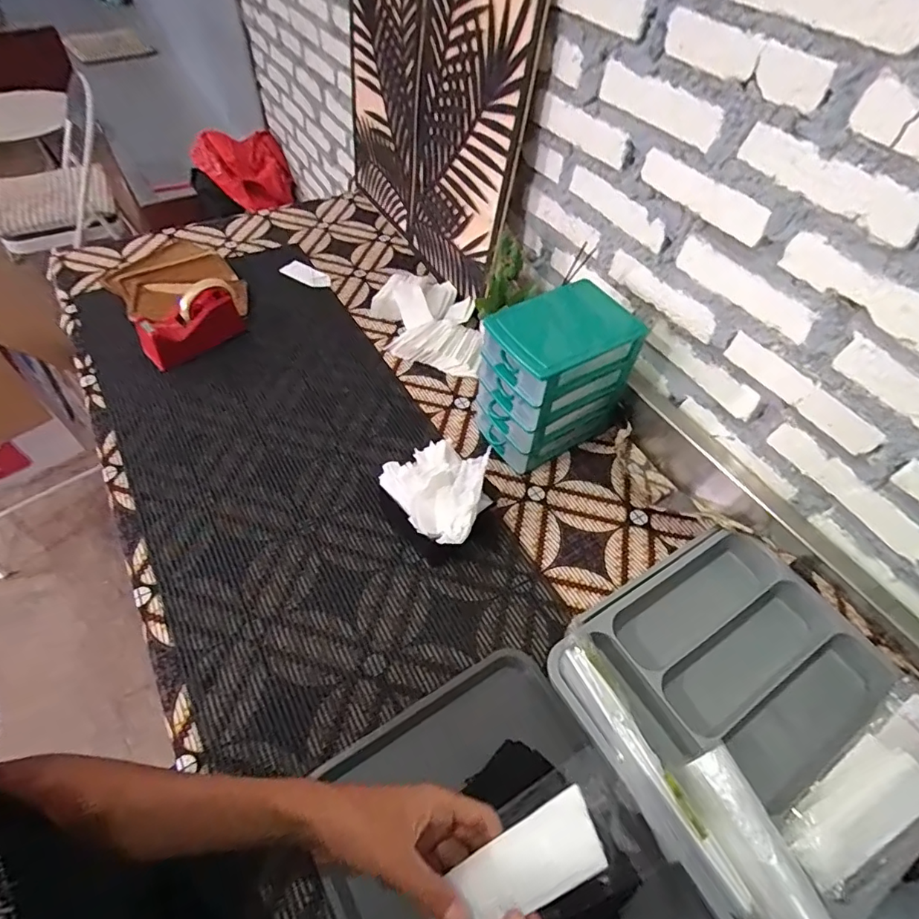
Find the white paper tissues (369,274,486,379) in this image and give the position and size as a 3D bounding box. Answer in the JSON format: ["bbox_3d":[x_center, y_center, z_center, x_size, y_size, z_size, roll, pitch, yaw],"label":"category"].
[{"bbox_3d":[-0.058,-0.259,0.971,0.181,0.048,0.268,-11,55,-11],"label":"white paper tissues"}]

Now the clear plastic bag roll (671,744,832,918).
[{"bbox_3d":[0.260,0.351,0.458,0.057,0.042,0.152,-16,56,-15],"label":"clear plastic bag roll"}]

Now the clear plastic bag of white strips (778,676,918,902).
[{"bbox_3d":[0.419,0.322,0.495,0.228,0.037,0.091,-26,59,-20],"label":"clear plastic bag of white strips"}]

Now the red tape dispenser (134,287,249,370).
[{"bbox_3d":[-0.470,-0.231,0.891,0.160,0.109,0.041,-30,60,-23],"label":"red tape dispenser"}]

